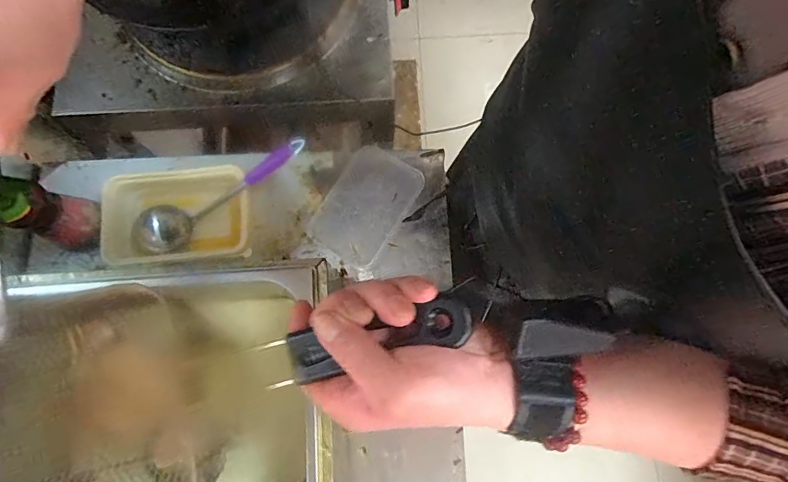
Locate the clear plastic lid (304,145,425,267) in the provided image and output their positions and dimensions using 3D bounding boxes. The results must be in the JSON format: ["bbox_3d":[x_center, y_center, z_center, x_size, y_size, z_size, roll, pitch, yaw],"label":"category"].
[{"bbox_3d":[-0.040,-0.054,0.628,0.111,0.013,0.166,34,81,6],"label":"clear plastic lid"}]

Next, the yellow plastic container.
[{"bbox_3d":[-0.297,-0.032,0.600,0.186,0.051,0.123,-4,79,0],"label":"yellow plastic container"}]

